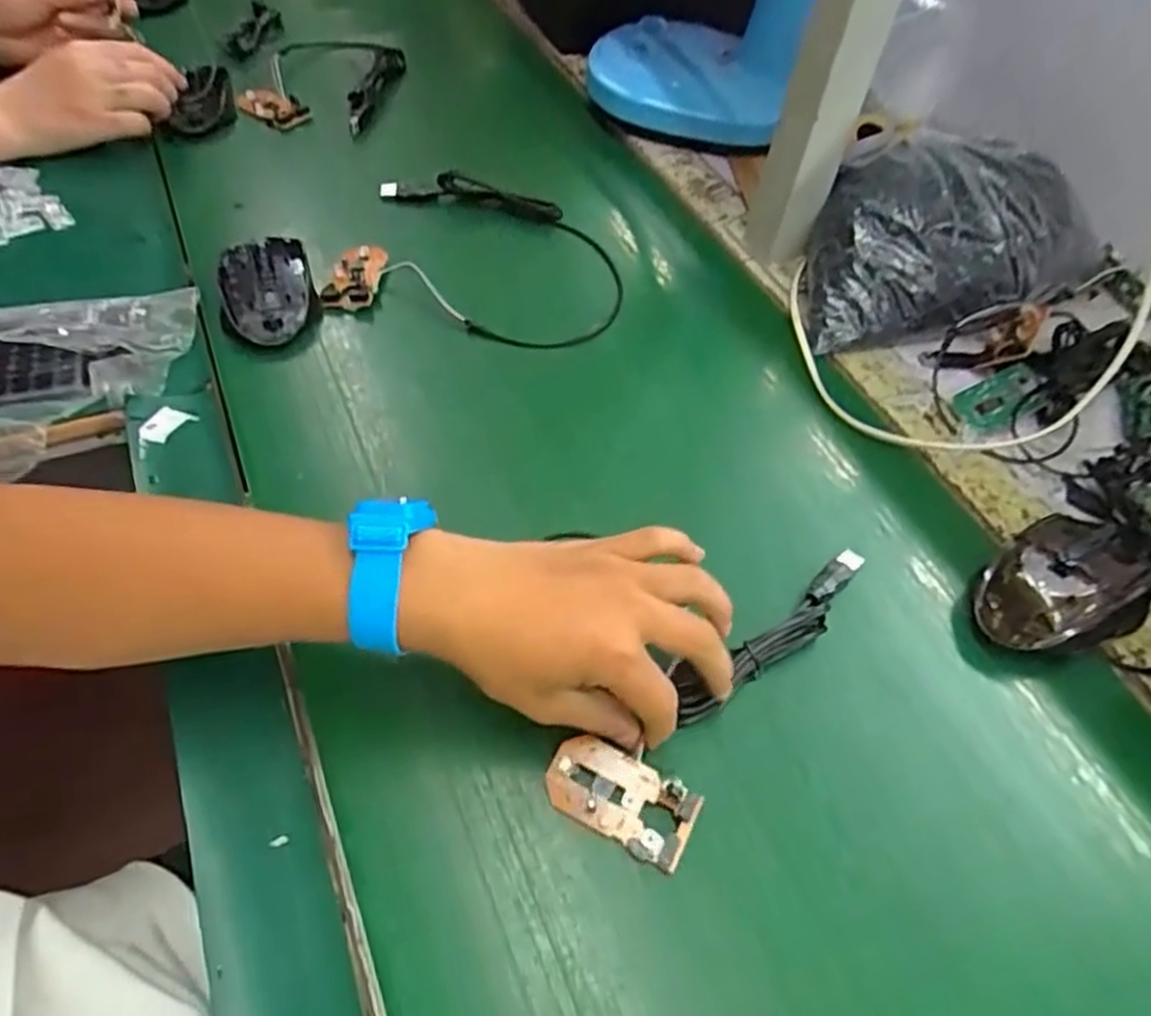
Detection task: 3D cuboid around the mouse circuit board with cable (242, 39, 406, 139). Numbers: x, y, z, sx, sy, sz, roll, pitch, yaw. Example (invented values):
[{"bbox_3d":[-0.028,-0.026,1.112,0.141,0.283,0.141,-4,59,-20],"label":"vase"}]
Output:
[{"bbox_3d":[-0.242,-0.421,0.733,0.127,0.020,0.177,5,54,0],"label":"mouse circuit board with cable"}]

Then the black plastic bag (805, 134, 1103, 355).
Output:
[{"bbox_3d":[0.279,-0.203,0.566,0.236,0.081,0.136,-8,55,-10],"label":"black plastic bag"}]

